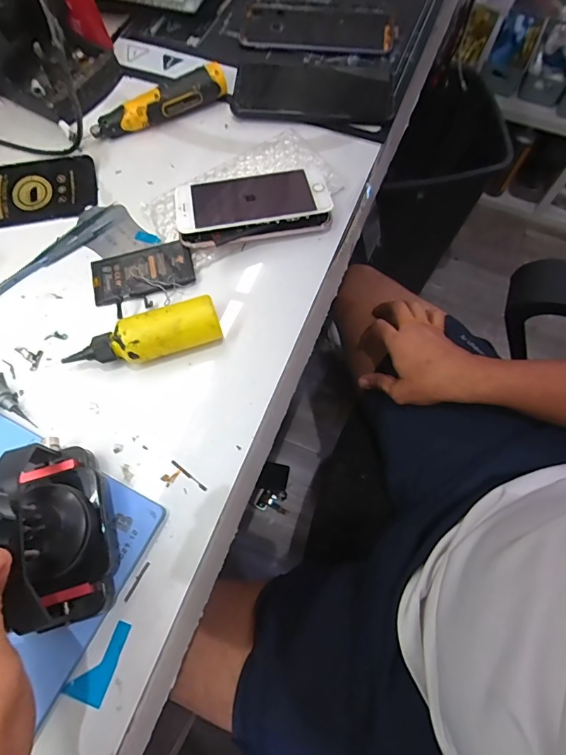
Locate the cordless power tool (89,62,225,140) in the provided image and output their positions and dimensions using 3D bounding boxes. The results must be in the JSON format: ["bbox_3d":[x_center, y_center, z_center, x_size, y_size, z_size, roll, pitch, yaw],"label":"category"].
[{"bbox_3d":[-0.122,-0.272,0.431,0.139,0.030,0.025,-30,72,-11],"label":"cordless power tool"}]

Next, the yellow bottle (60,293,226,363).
[{"bbox_3d":[-0.106,-0.027,0.336,0.113,0.036,0.031,-19,71,-7],"label":"yellow bottle"}]

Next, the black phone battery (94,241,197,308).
[{"bbox_3d":[-0.122,-0.092,0.372,0.085,0.008,0.045,-14,68,-1],"label":"black phone battery"}]

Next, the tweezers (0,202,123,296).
[{"bbox_3d":[-0.202,-0.118,0.389,0.023,0.006,0.135,43,75,14],"label":"tweezers"}]

